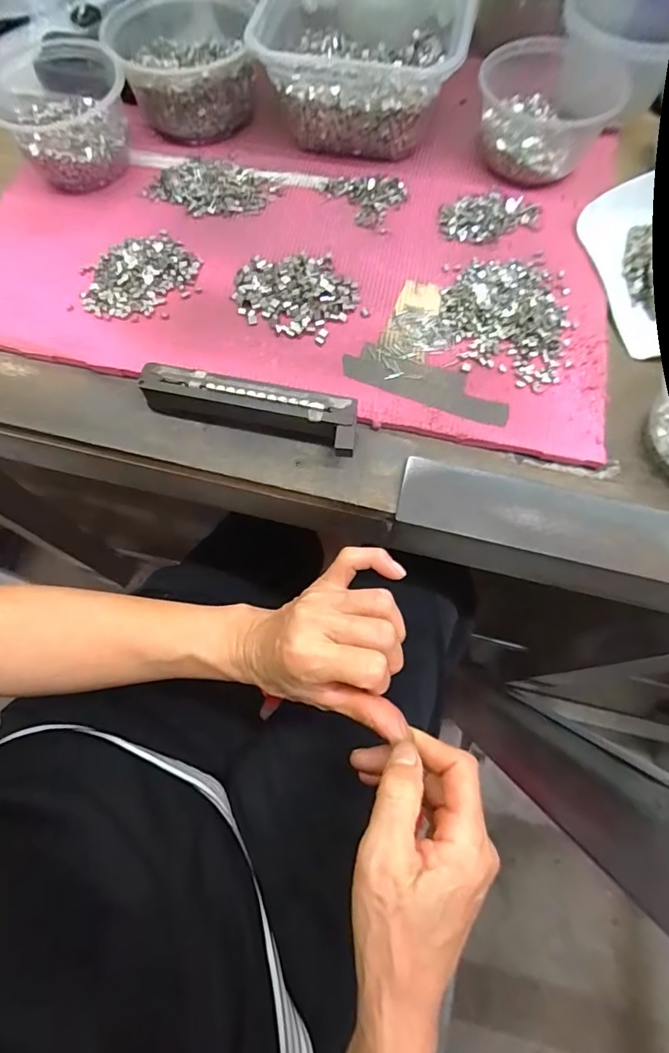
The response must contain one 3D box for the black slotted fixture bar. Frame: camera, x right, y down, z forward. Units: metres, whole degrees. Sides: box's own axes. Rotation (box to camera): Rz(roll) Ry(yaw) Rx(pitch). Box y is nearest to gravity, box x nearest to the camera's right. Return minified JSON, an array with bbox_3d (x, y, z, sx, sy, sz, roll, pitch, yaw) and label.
[{"bbox_3d":[-0.059,-0.079,0.326,0.149,0.028,0.034,14,74,5],"label":"black slotted fixture bar"}]

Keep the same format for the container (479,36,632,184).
[{"bbox_3d":[0.181,-0.361,0.405,0.109,0.050,0.125,28,75,9],"label":"container"}]

